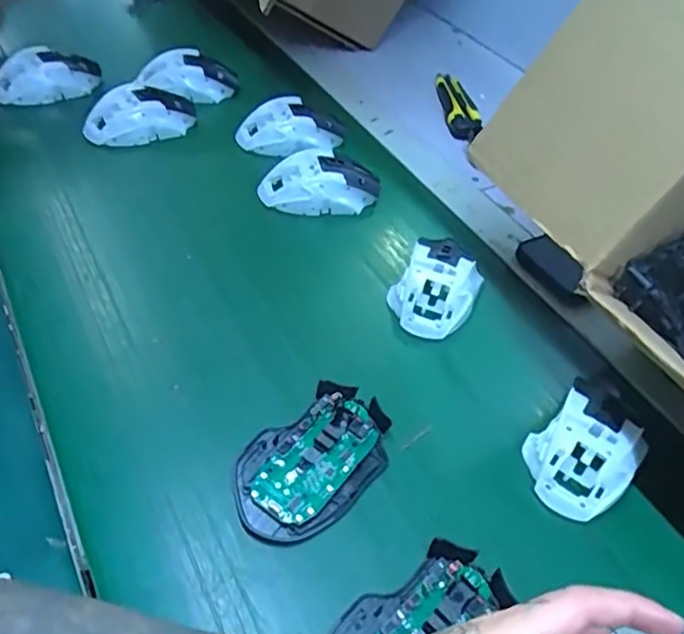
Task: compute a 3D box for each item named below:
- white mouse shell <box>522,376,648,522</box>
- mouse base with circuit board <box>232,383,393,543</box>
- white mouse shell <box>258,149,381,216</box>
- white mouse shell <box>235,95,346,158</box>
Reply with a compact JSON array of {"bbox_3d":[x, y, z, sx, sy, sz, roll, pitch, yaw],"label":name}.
[{"bbox_3d":[0.166,0.092,0.418,0.067,0.040,0.094,37,53,22],"label":"white mouse shell"},{"bbox_3d":[-0.017,0.091,0.400,0.072,0.018,0.116,40,54,24],"label":"mouse base with circuit board"},{"bbox_3d":[-0.021,-0.130,0.599,0.117,0.038,0.061,-4,50,-12],"label":"white mouse shell"},{"bbox_3d":[-0.055,-0.204,0.671,0.117,0.041,0.064,-12,52,-19],"label":"white mouse shell"}]

